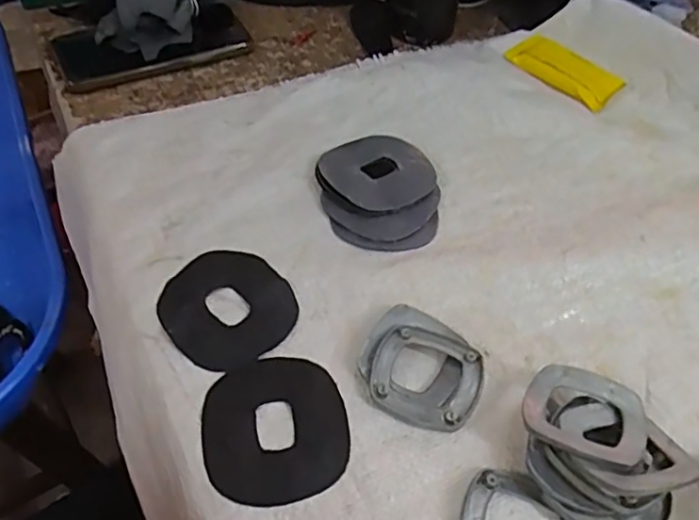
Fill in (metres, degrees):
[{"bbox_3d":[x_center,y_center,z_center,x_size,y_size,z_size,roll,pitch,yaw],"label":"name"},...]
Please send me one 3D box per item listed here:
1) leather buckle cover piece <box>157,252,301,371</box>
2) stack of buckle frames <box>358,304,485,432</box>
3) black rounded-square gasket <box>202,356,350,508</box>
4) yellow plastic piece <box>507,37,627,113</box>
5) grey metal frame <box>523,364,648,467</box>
[{"bbox_3d":[-0.075,0.029,0.381,0.075,0.004,0.081,-33,60,-26],"label":"leather buckle cover piece"},{"bbox_3d":[0.043,0.061,0.359,0.069,0.011,0.067,21,53,13],"label":"stack of buckle frames"},{"bbox_3d":[-0.040,0.090,0.334,0.076,0.005,0.080,-11,53,-12],"label":"black rounded-square gasket"},{"bbox_3d":[0.191,-0.171,0.546,0.099,0.009,0.051,39,59,25],"label":"yellow plastic piece"},{"bbox_3d":[0.126,0.081,0.326,0.061,0.006,0.058,19,40,18],"label":"grey metal frame"}]

